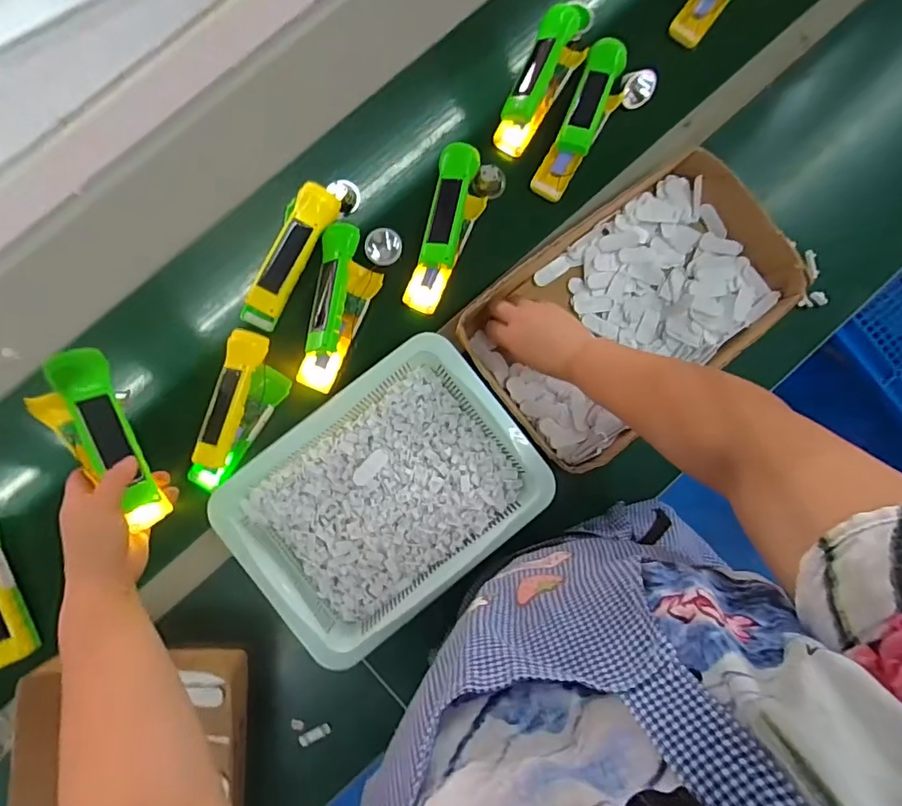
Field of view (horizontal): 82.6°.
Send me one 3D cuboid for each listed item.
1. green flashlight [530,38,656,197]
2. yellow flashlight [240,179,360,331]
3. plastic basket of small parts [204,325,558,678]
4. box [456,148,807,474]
[{"bbox_3d":[0.188,-0.371,0.674,0.095,0.056,0.225,30,85,0],"label":"green flashlight"},{"bbox_3d":[-0.192,-0.193,0.636,0.055,0.046,0.213,30,85,0],"label":"yellow flashlight"},{"bbox_3d":[-0.071,0.101,0.583,0.314,0.074,0.233,-38,88,-4],"label":"plastic basket of small parts"},{"bbox_3d":[0.224,-0.119,0.648,0.396,0.092,0.242,-37,88,-4],"label":"box"}]

